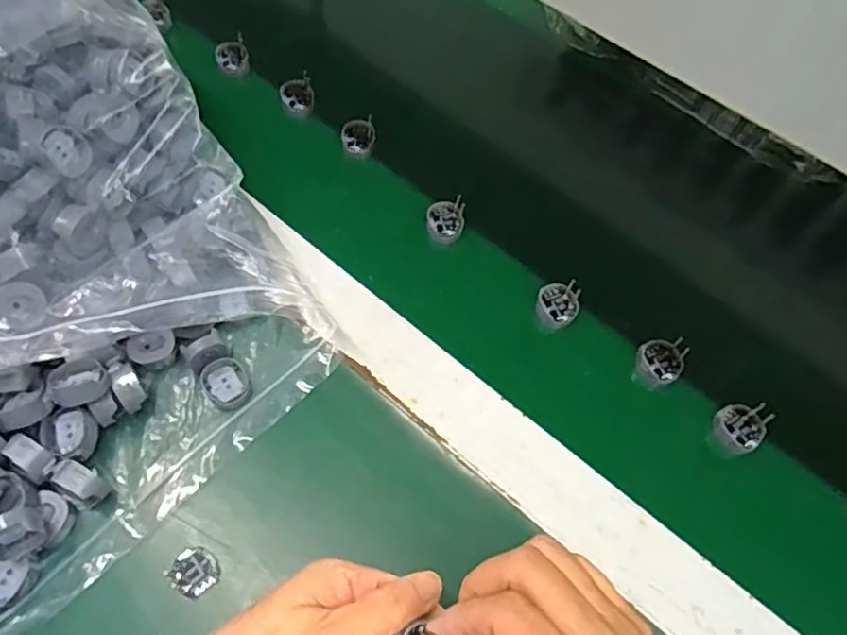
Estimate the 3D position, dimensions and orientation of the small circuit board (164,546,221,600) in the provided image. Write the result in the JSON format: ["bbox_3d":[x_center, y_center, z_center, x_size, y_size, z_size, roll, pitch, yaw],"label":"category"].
[{"bbox_3d":[-0.121,0.135,0.347,0.024,0.004,0.023,30,64,12],"label":"small circuit board"}]

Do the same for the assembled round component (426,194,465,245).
[{"bbox_3d":[0.016,-0.071,0.472,0.027,0.023,0.031,3,61,-2],"label":"assembled round component"}]

